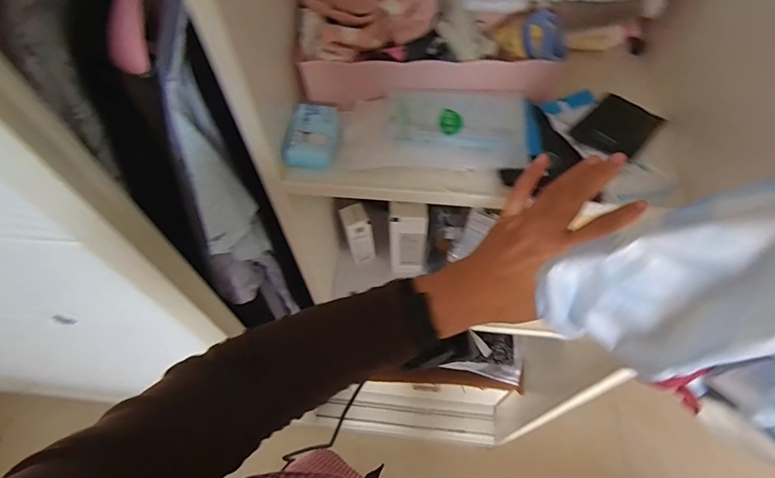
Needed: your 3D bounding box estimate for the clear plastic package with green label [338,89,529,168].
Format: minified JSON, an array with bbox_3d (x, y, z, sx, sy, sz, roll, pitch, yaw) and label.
[{"bbox_3d":[0.045,-0.112,0.438,0.184,0.031,0.080,2,59,2],"label":"clear plastic package with green label"}]

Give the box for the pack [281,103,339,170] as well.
[{"bbox_3d":[-0.078,-0.110,0.450,0.049,0.016,0.081,3,59,3],"label":"pack"}]

